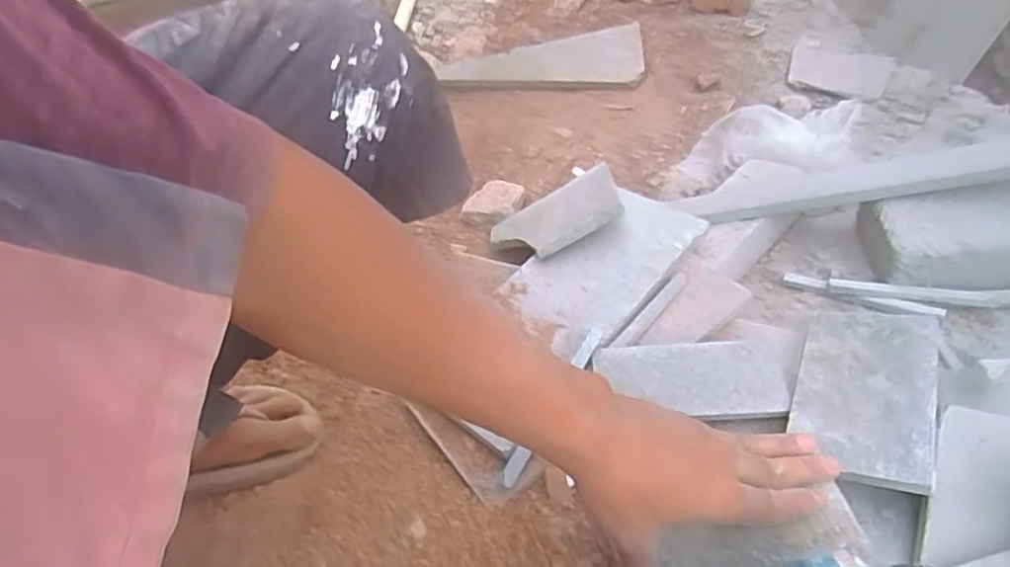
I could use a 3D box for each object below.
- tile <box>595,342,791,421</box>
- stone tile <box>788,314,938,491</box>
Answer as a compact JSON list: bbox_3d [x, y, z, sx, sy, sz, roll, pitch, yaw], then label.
[{"bbox_3d":[0.152,0.080,0.539,0.145,0.014,0.065,-4,58,5],"label":"tile"},{"bbox_3d":[0.273,0.082,0.499,0.093,0.008,0.148,2,48,35],"label":"stone tile"}]

